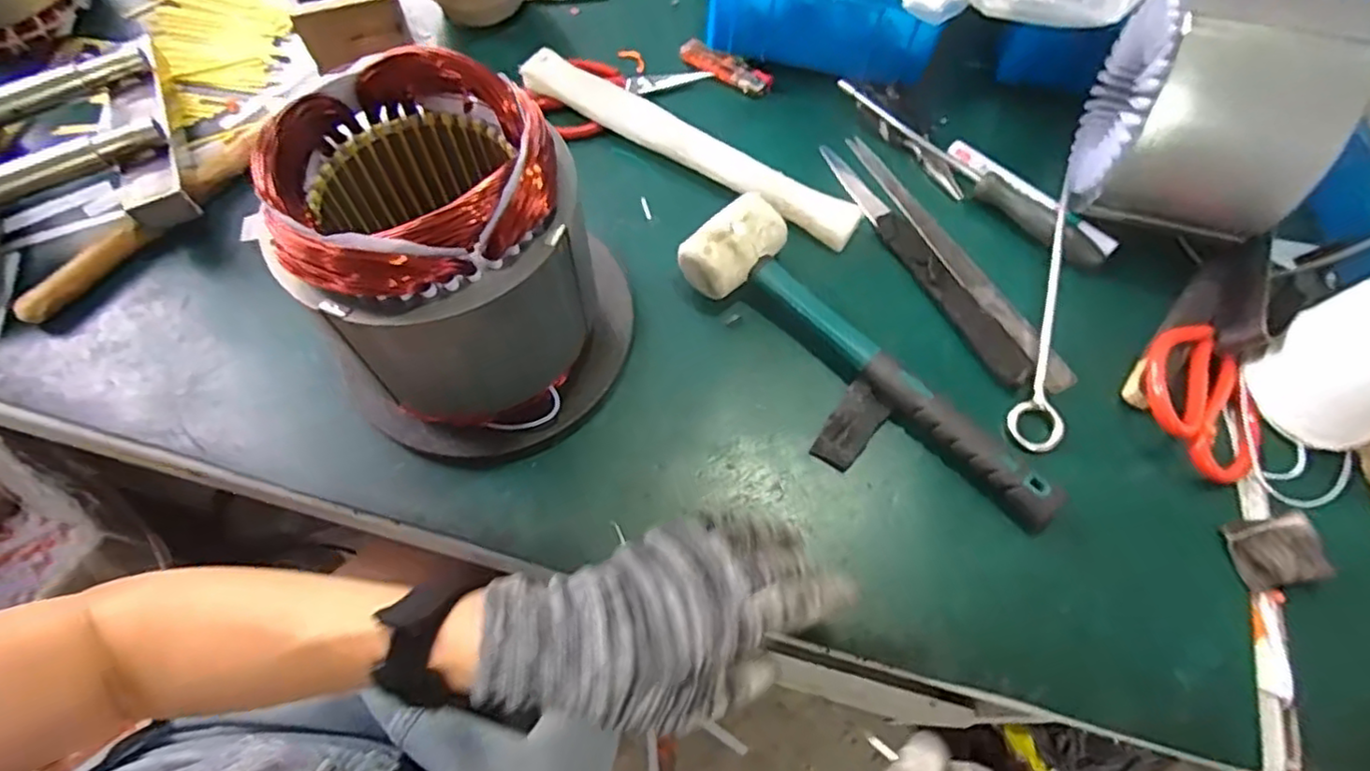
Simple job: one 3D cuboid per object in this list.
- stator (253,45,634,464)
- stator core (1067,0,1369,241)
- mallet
[{"bbox_3d":[-0.133,-0.055,0.385,0.152,0.188,0.154,0,64,0],"label":"stator"},{"bbox_3d":[0.344,-0.178,0.450,0.107,0.146,0.129,19,65,9],"label":"stator core"},{"bbox_3d":[0.123,-0.024,0.437,0.286,0.047,0.077,37,69,17],"label":"mallet"}]

